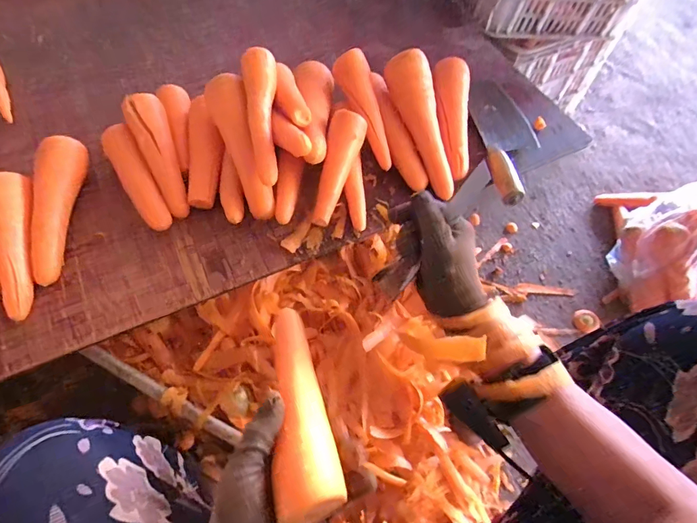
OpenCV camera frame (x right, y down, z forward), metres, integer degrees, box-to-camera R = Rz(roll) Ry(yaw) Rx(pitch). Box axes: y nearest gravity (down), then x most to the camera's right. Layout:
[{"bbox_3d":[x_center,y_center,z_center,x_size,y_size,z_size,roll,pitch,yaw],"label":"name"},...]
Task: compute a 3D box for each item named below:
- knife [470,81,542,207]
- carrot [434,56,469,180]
[{"bbox_3d":[0.242,-0.191,0.607,0.093,0.031,0.247,-3,62,-3],"label":"knife"},{"bbox_3d":[0.157,-0.216,0.599,0.053,0.051,0.209,3,61,0],"label":"carrot"}]

